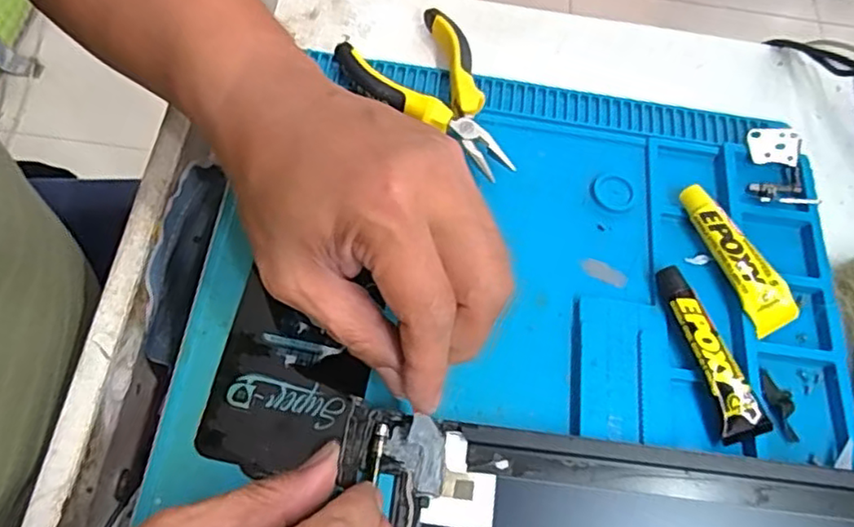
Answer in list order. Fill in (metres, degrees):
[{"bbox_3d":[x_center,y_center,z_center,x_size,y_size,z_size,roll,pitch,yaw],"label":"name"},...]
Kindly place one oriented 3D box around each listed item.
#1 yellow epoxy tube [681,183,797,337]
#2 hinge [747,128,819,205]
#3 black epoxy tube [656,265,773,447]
[{"bbox_3d":[0.159,-0.005,0.330,0.021,0.017,0.082,-19,65,-9],"label":"yellow epoxy tube"},{"bbox_3d":[0.197,-0.052,0.356,0.028,0.016,0.049,1,63,0],"label":"hinge"},{"bbox_3d":[0.134,0.041,0.307,0.020,0.015,0.086,-16,64,-8],"label":"black epoxy tube"}]

